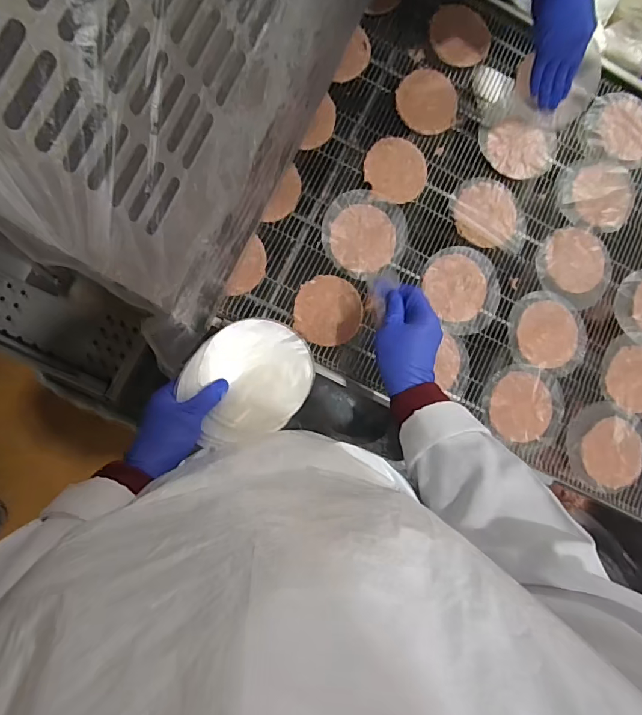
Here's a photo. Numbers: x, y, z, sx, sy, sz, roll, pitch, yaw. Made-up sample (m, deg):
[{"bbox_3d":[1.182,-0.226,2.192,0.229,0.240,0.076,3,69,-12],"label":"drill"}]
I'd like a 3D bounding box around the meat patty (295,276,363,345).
[{"bbox_3d":[0.010,-0.063,0.592,0.089,0.007,0.091,4,85,-7],"label":"meat patty"}]

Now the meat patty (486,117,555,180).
[{"bbox_3d":[0.296,-0.308,0.644,0.103,0.010,0.092,-26,89,-9],"label":"meat patty"}]

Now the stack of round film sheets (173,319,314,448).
[{"bbox_3d":[-0.080,0.024,0.492,0.143,0.022,0.123,-41,91,-9],"label":"stack of round film sheets"}]

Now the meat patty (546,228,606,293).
[{"bbox_3d":[0.370,-0.142,0.641,0.093,0.006,0.089,1,85,-7],"label":"meat patty"}]

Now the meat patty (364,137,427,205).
[{"bbox_3d":[0.105,-0.263,0.619,0.087,0.008,0.089,1,85,-7],"label":"meat patty"}]

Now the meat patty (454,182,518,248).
[{"bbox_3d":[0.237,-0.205,0.632,0.090,0.006,0.091,1,85,-7],"label":"meat patty"}]

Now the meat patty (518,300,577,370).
[{"bbox_3d":[0.324,-0.033,0.625,0.088,0.008,0.093,1,85,-7],"label":"meat patty"}]

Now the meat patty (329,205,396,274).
[{"bbox_3d":[0.059,-0.163,0.604,0.089,0.009,0.090,1,85,-7],"label":"meat patty"}]

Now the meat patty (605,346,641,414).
[{"bbox_3d":[0.452,0.031,0.633,0.088,0.007,0.092,1,85,-7],"label":"meat patty"}]

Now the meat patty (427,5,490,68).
[{"bbox_3d":[0.202,-0.471,0.644,0.093,0.011,0.089,1,85,-7],"label":"meat patty"}]

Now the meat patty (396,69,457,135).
[{"bbox_3d":[0.153,-0.368,0.634,0.083,0.005,0.093,-23,88,-9],"label":"meat patty"}]

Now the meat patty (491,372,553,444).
[{"bbox_3d":[0.277,0.068,0.609,0.086,0.009,0.092,1,85,-7],"label":"meat patty"}]

